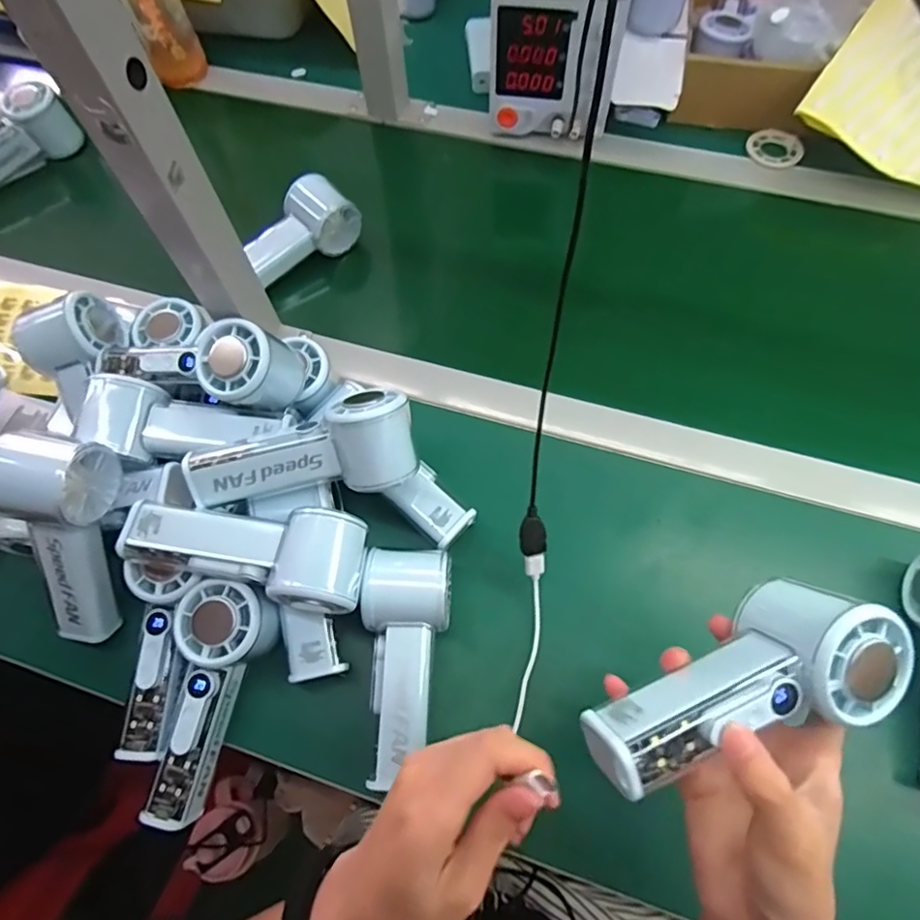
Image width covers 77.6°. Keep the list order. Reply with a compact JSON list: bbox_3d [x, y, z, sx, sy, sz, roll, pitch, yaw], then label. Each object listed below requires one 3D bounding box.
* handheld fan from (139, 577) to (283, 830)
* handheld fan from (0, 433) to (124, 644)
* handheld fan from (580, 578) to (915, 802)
[{"bbox_3d":[-0.168,0.156,0.383,0.057,0.044,0.151,14,82,9],"label":"handheld fan"},{"bbox_3d":[-0.267,0.056,0.389,0.059,0.149,0.056,9,23,7],"label":"handheld fan"},{"bbox_3d":[0.133,0.105,0.268,0.153,0.043,0.066,-21,65,-9],"label":"handheld fan"}]

